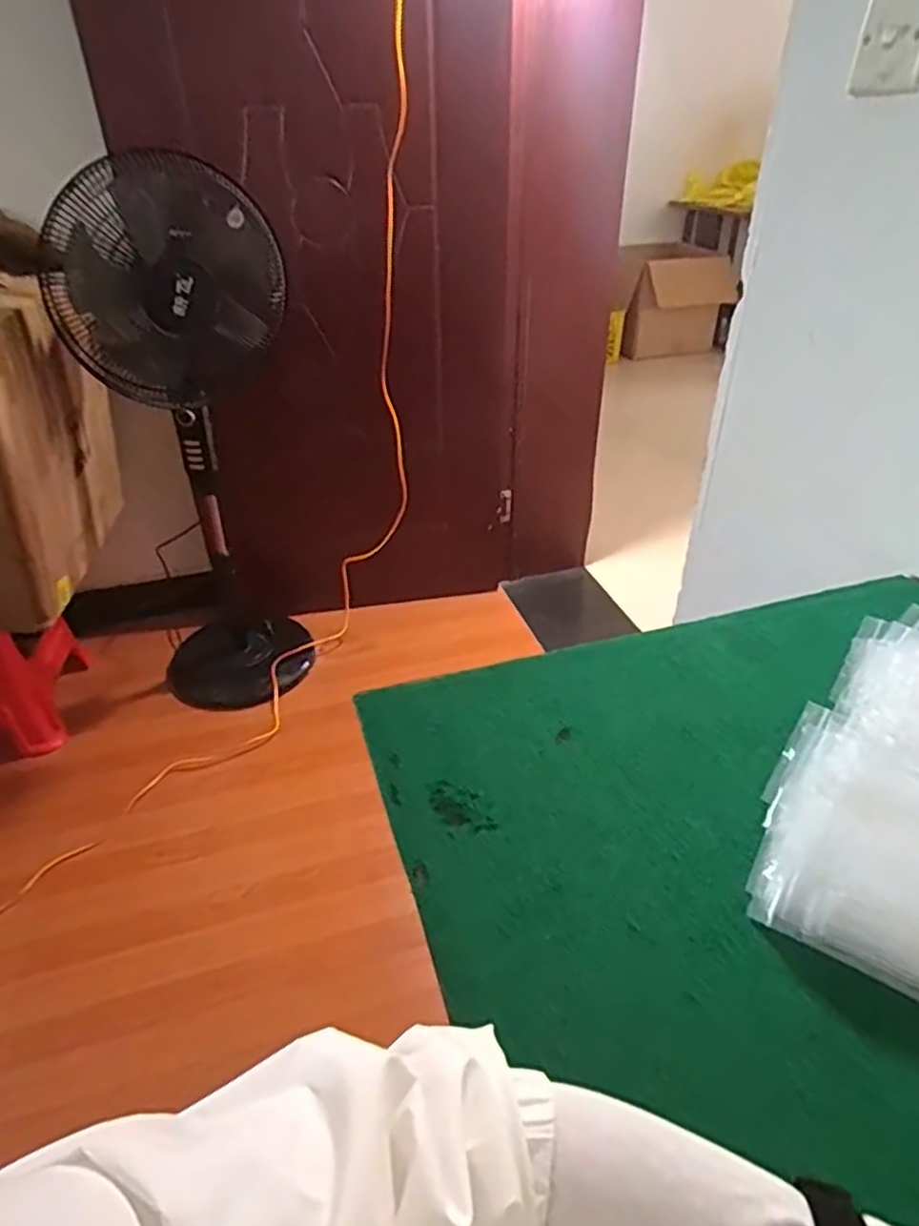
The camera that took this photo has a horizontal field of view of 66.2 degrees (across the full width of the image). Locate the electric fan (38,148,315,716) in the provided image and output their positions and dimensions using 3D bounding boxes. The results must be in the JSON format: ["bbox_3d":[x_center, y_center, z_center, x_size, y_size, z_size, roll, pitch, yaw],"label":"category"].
[{"bbox_3d":[-0.495,-0.281,1.420,0.365,1.067,0.260,-10,36,-11],"label":"electric fan"}]

